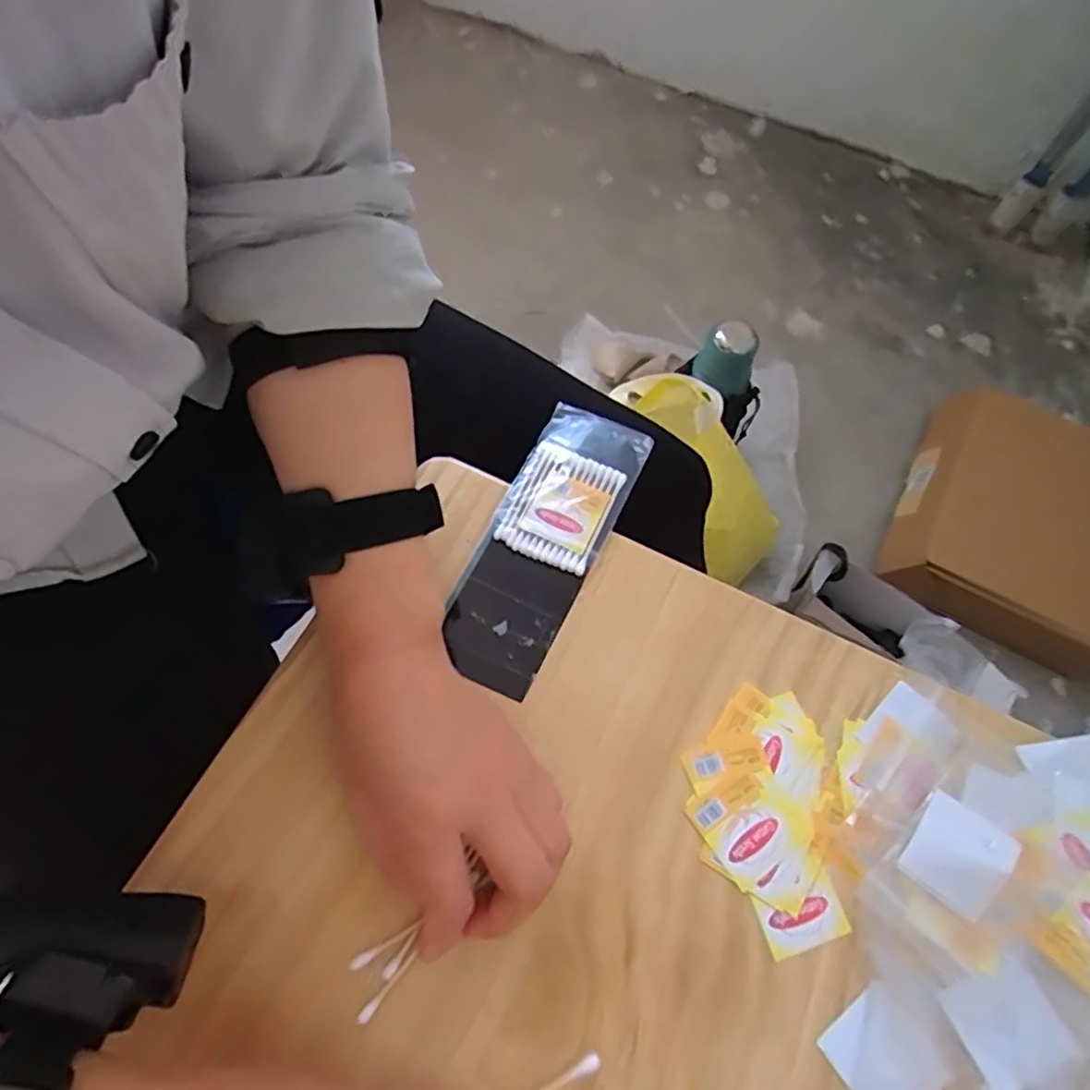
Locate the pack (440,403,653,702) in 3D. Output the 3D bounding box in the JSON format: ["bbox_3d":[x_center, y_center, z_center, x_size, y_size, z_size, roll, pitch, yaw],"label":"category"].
[{"bbox_3d":[0.001,-0.007,0.371,0.062,0.006,0.178,23,66,10],"label":"pack"}]

